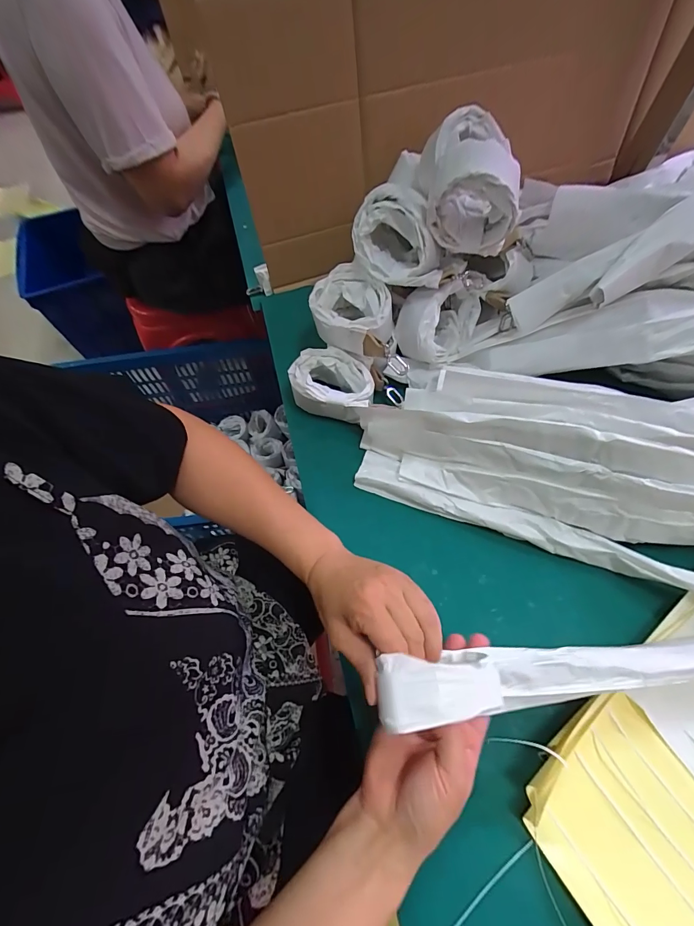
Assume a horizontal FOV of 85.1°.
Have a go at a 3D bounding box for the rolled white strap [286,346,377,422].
[{"bbox_3d":[-0.017,-0.097,0.480,0.106,0.046,0.080,16,65,11],"label":"rolled white strap"}]

